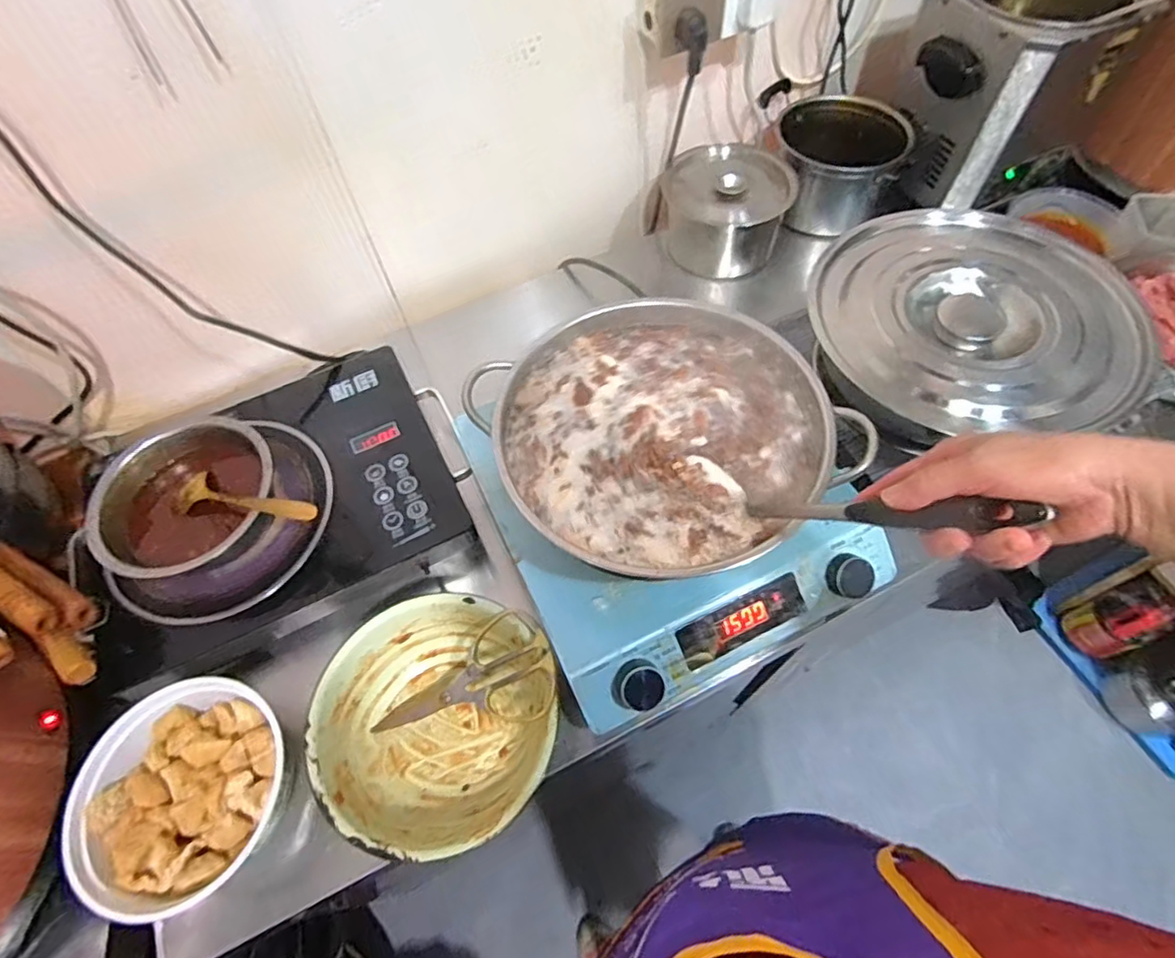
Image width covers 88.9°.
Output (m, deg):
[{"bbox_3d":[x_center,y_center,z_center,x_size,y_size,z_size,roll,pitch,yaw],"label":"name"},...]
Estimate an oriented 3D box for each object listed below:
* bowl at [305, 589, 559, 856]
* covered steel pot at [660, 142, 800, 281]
[{"bbox_3d":[-0.131,0.216,0.539,0.201,0.069,0.202,-1,60,2],"label":"bowl"},{"bbox_3d":[0.191,-0.369,0.836,0.172,0.131,0.157,11,61,10],"label":"covered steel pot"}]

